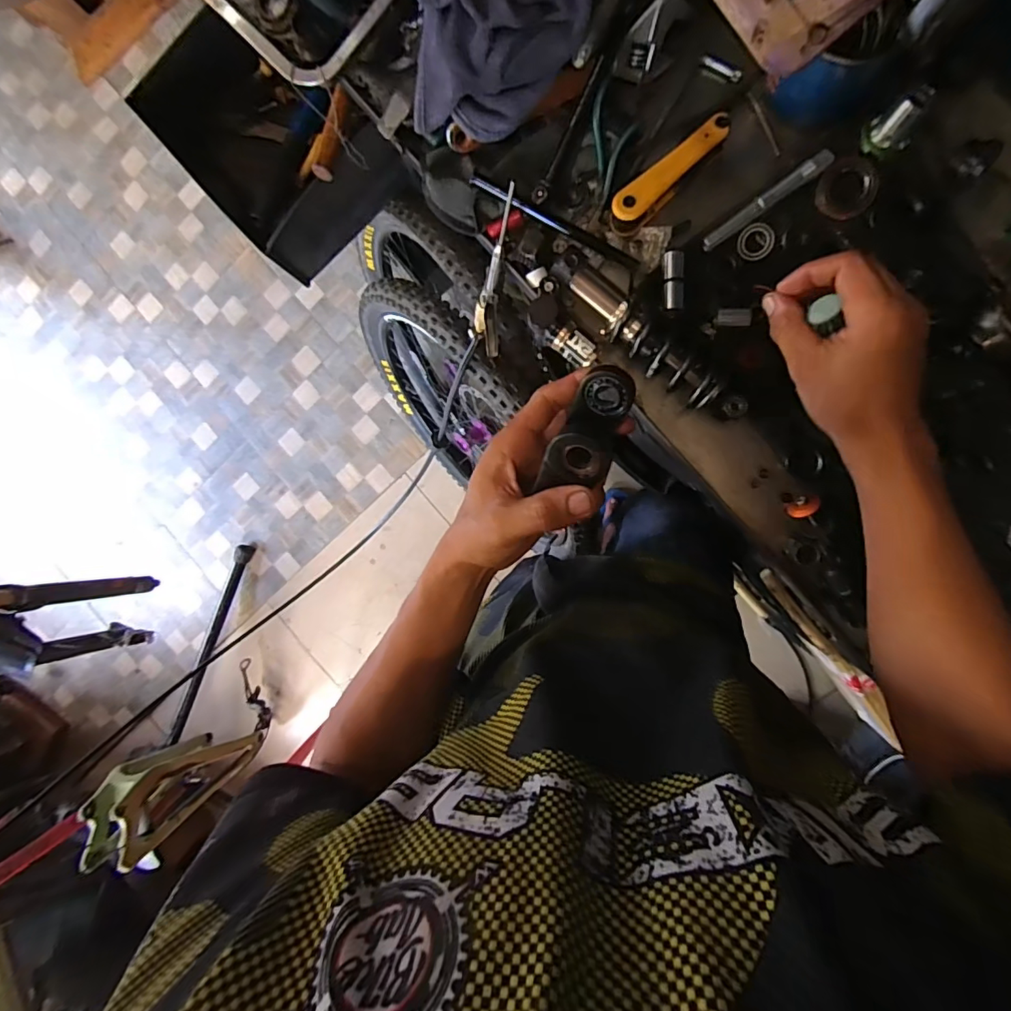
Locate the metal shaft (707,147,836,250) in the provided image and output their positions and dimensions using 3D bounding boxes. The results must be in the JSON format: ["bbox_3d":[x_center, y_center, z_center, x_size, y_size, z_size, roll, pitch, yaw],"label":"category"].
[{"bbox_3d":[0.251,-0.294,0.486,0.130,0.015,0.014,-33,90,10],"label":"metal shaft"}]

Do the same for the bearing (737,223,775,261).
[{"bbox_3d":[0.246,-0.259,0.495,0.033,0.007,0.033,39,99,3],"label":"bearing"}]

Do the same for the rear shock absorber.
[{"bbox_3d":[0.127,-0.144,0.500,0.224,0.053,0.084,41,99,3],"label":"rear shock absorber"}]

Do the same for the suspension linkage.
[{"bbox_3d":[0.054,-0.046,0.307,0.037,0.084,0.053,31,131,3],"label":"suspension linkage"}]

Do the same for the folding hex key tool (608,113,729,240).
[{"bbox_3d":[0.156,-0.317,0.485,0.129,0.038,0.031,-43,88,9],"label":"folding hex key tool"}]

